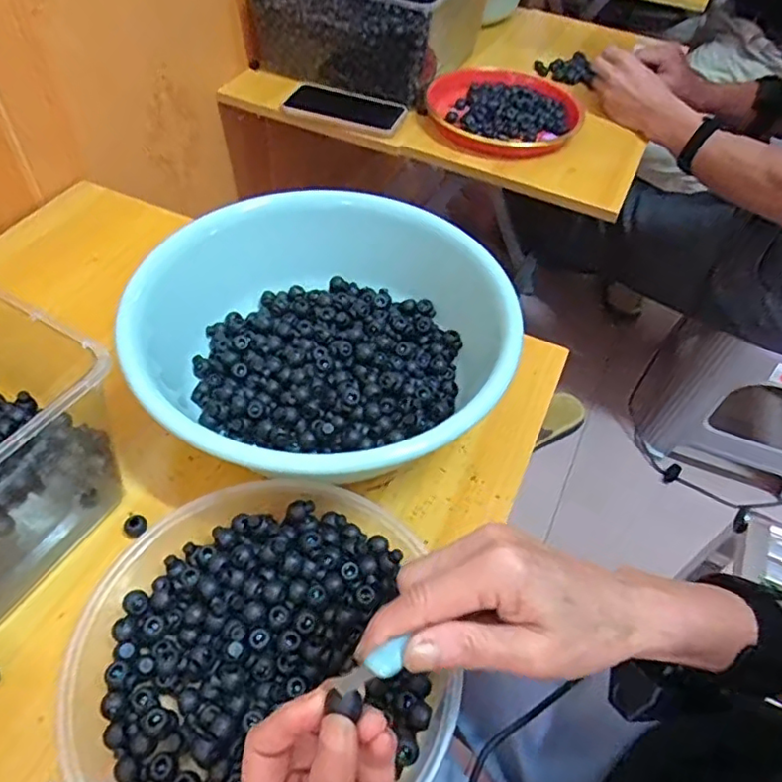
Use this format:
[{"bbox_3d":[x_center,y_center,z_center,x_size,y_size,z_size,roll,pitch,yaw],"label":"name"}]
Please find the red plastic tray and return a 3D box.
[{"bbox_3d":[0.163,-0.396,0.867,0.216,0.031,0.191,8,51,1],"label":"red plastic tray"}]

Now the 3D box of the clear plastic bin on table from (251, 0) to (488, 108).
[{"bbox_3d":[-0.022,-0.572,0.927,0.282,0.144,0.286,25,54,15],"label":"clear plastic bin on table"}]

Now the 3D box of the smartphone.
[{"bbox_3d":[-0.063,-0.400,0.857,0.166,0.012,0.087,17,52,8],"label":"smartphone"}]

